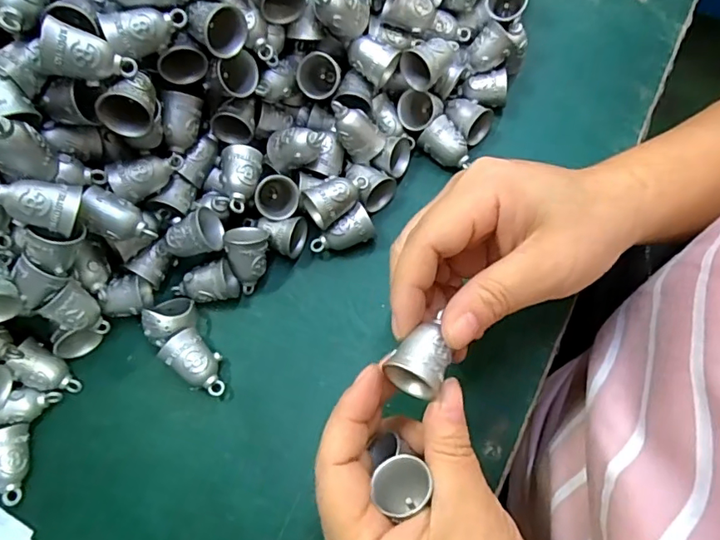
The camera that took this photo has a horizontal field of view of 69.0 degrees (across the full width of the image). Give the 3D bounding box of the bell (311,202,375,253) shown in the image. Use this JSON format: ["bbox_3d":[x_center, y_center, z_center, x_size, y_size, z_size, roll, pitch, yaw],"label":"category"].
[{"bbox_3d":[-0.010,-0.019,0.307,0.036,0.021,0.018,-30,73,-10],"label":"bell"}]

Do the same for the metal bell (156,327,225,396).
[{"bbox_3d":[-0.087,0.051,0.284,0.037,0.019,0.022,41,75,13],"label":"metal bell"}]

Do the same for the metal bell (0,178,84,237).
[{"bbox_3d":[-0.148,-0.031,0.238,0.037,0.020,0.022,12,91,-22],"label":"metal bell"}]

